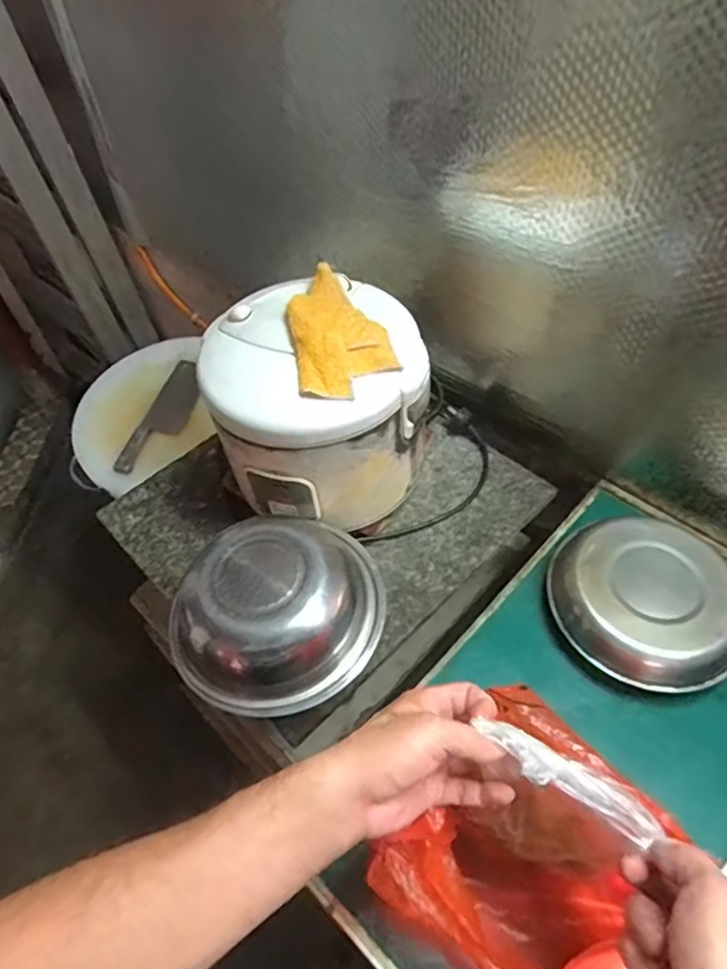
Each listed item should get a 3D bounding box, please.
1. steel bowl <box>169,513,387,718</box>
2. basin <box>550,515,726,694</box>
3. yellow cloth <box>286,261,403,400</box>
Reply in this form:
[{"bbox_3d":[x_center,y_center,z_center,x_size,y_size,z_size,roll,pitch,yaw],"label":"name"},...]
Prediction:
[{"bbox_3d":[-0.092,0.127,0.632,0.220,0.095,0.197,-13,52,-7],"label":"steel bowl"},{"bbox_3d":[0.311,0.127,0.665,0.170,0.072,0.185,-2,51,2],"label":"basin"},{"bbox_3d":[-0.027,-0.175,0.663,0.107,0.041,0.188,-10,51,-5],"label":"yellow cloth"}]

